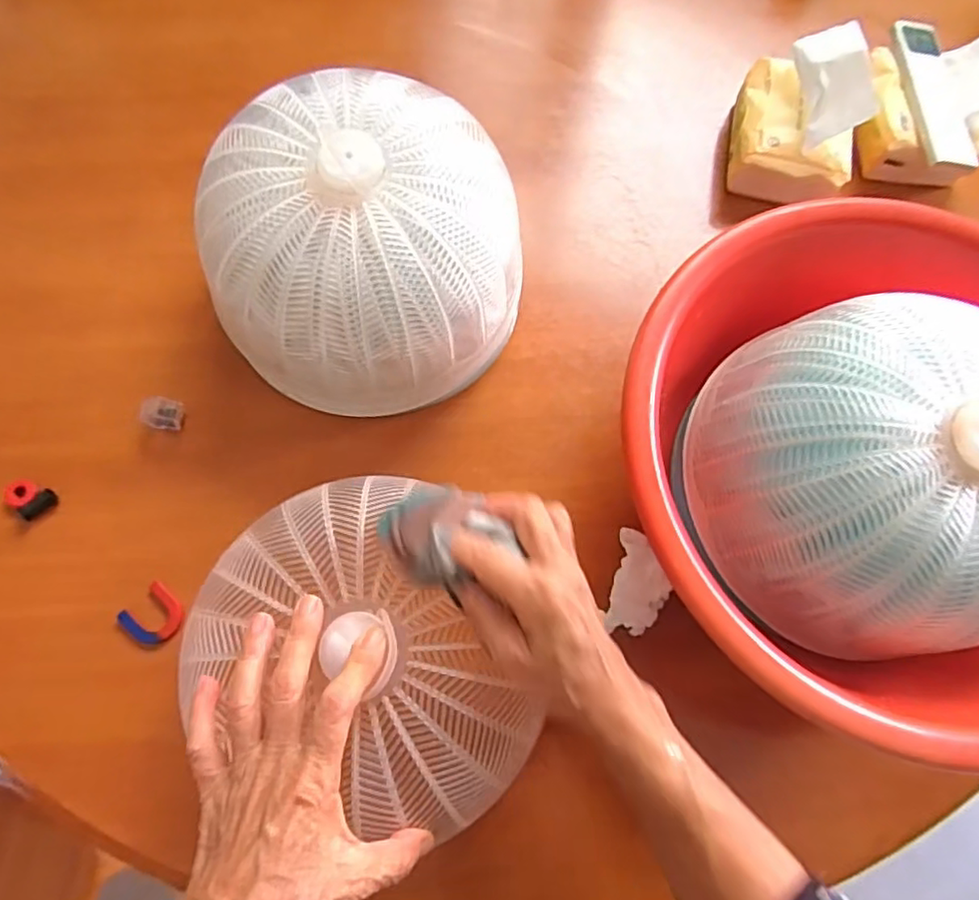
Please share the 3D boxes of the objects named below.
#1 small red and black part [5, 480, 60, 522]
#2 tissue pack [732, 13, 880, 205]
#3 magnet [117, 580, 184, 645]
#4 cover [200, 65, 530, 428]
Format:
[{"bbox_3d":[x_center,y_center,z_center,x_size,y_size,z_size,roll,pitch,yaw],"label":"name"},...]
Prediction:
[{"bbox_3d":[-0.347,0.034,0.484,0.033,0.010,0.027,42,75,12],"label":"small red and black part"},{"bbox_3d":[0.282,-0.304,0.585,0.099,0.119,0.132,14,71,3],"label":"tissue pack"},{"bbox_3d":[-0.241,0.120,0.460,0.037,0.006,0.038,39,74,11],"label":"magnet"},{"bbox_3d":[-0.091,-0.148,0.483,0.233,0.157,0.205,-14,72,-7],"label":"cover"}]

